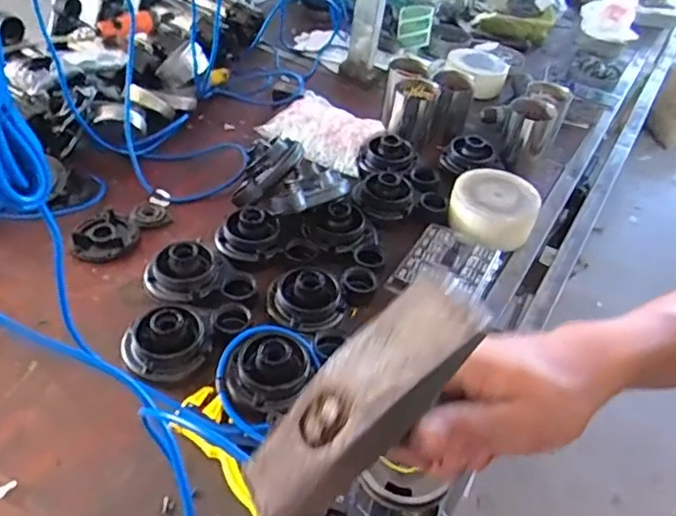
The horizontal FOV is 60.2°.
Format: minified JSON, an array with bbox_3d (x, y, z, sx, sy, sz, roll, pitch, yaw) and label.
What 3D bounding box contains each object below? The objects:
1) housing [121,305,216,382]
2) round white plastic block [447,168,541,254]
[{"bbox_3d":[-0.223,0.101,0.769,0.119,0.051,0.111,5,44,-4],"label":"housing"},{"bbox_3d":[0.277,-0.089,1.037,0.147,0.066,0.137,5,44,-4],"label":"round white plastic block"}]

